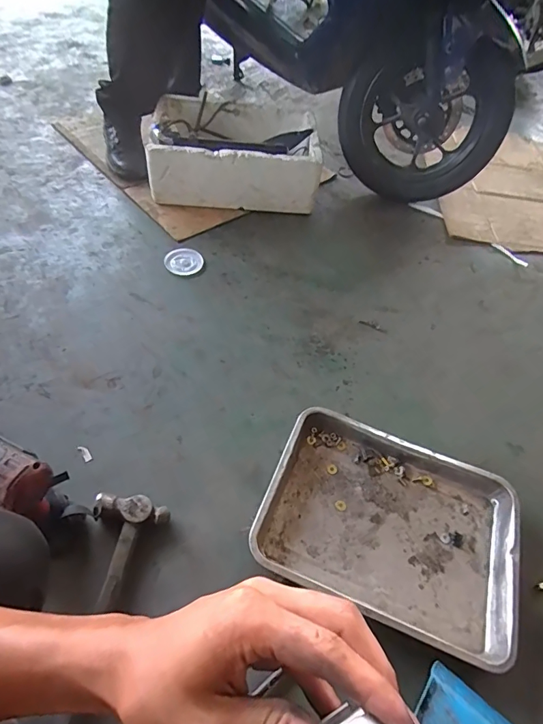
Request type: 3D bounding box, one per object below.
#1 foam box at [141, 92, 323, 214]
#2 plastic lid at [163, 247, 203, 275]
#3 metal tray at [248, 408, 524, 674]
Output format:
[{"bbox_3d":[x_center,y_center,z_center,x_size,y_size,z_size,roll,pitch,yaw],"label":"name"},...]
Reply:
[{"bbox_3d":[-0.111,-0.610,1.227,0.470,0.164,0.363,1,53,-5],"label":"foam box"},{"bbox_3d":[-0.218,-0.249,1.043,0.087,0.013,0.086,3,53,-4],"label":"plastic lid"},{"bbox_3d":[0.191,0.258,0.688,0.388,0.051,0.285,22,54,10],"label":"metal tray"}]

